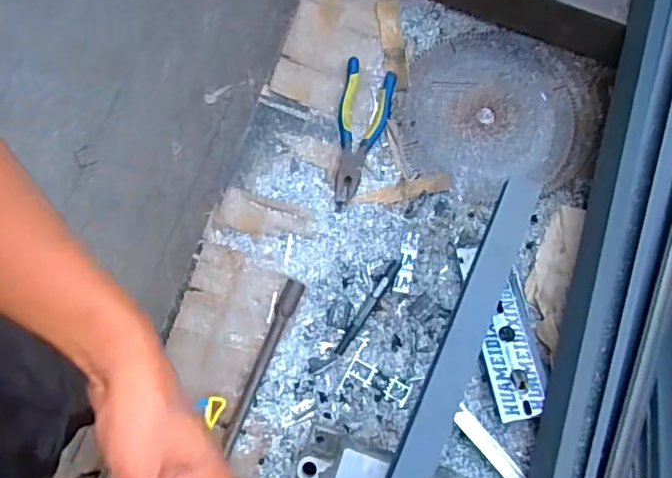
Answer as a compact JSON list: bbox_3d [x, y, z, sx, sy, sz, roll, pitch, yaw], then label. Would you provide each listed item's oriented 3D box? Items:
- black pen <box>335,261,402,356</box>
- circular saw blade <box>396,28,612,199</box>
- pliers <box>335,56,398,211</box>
[{"bbox_3d":[0.038,0.081,0.675,0.013,0.008,0.133,33,79,8],"label":"black pen"},{"bbox_3d":[0.226,-0.166,0.766,0.265,0.008,0.242,1,77,-3],"label":"circular saw blade"},{"bbox_3d":[0.032,-0.135,0.732,0.065,0.015,0.194,9,76,3],"label":"pliers"}]

